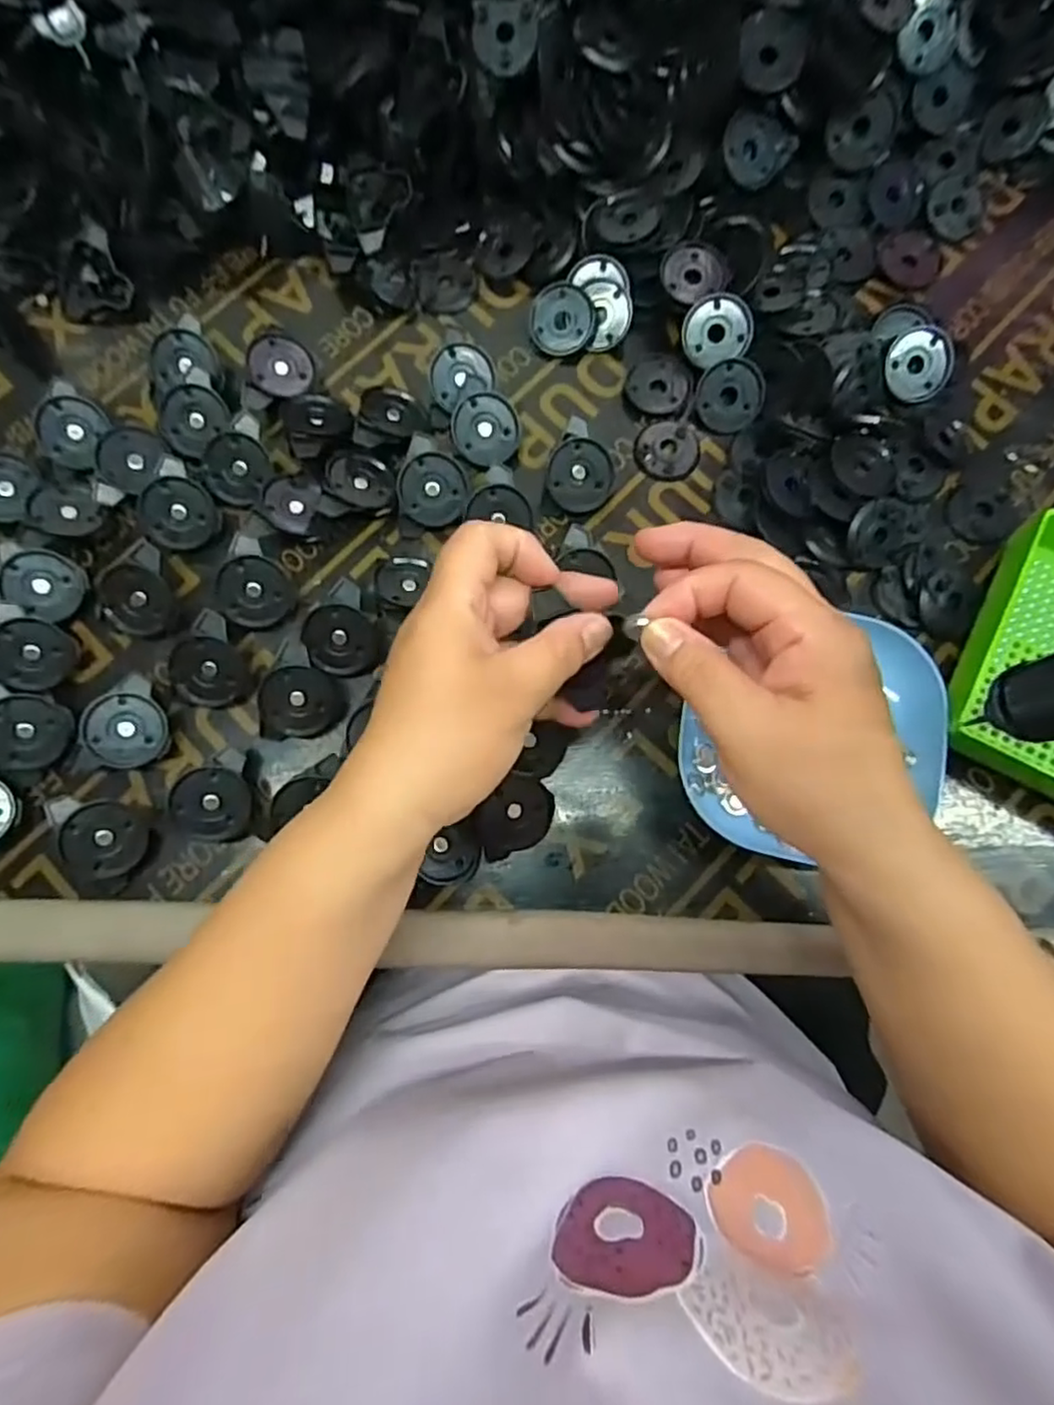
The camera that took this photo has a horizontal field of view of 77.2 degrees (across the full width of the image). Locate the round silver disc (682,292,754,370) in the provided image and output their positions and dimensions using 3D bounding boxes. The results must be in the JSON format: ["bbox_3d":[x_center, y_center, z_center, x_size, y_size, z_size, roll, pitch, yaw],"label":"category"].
[{"bbox_3d":[0.122,-0.239,0.423,0.043,0.005,0.040,2,108,6],"label":"round silver disc"}]

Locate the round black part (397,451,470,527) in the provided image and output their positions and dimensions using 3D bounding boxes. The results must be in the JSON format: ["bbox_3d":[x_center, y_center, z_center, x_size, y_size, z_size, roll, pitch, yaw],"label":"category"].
[{"bbox_3d":[-0.059,-0.137,0.410,0.042,0.011,0.054,-3,106,-14],"label":"round black part"}]

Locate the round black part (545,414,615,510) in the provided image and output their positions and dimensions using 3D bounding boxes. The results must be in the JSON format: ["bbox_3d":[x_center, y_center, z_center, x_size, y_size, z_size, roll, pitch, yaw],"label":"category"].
[{"bbox_3d":[0.033,-0.144,0.411,0.045,0.012,0.049,34,97,-18],"label":"round black part"}]

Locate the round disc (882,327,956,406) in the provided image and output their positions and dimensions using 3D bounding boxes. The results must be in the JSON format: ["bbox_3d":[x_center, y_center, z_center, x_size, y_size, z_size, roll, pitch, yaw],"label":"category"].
[{"bbox_3d":[0.250,-0.217,0.423,0.042,0.008,0.042,2,119,4],"label":"round disc"}]

